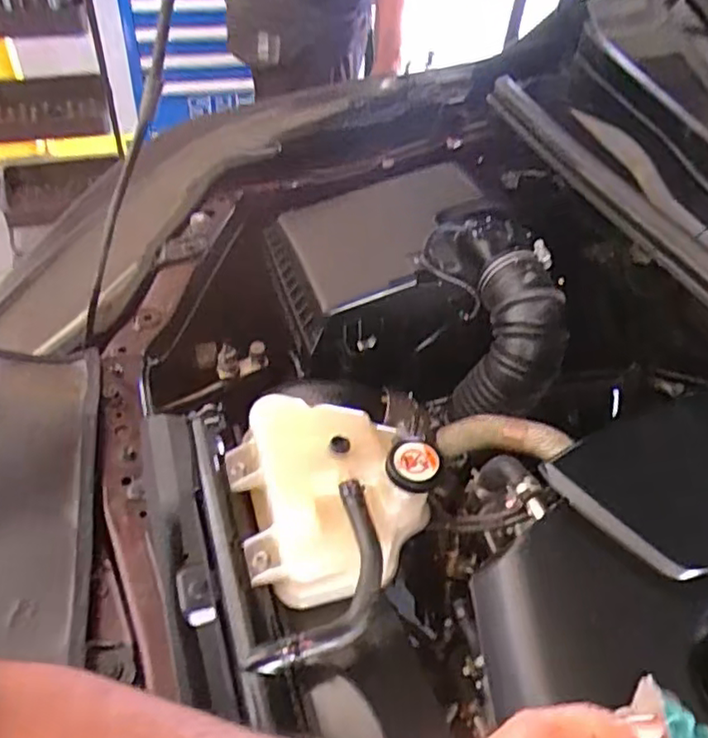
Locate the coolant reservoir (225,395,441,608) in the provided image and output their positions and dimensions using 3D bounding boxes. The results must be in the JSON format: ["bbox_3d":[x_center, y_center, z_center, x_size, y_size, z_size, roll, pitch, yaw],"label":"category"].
[{"bbox_3d":[-0.022,0.099,0.566,0.168,0.091,0.175,-10,49,-15],"label":"coolant reservoir"}]

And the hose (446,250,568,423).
[{"bbox_3d":[0.188,-0.026,0.765,0.117,0.164,0.138,19,48,12],"label":"hose"}]

